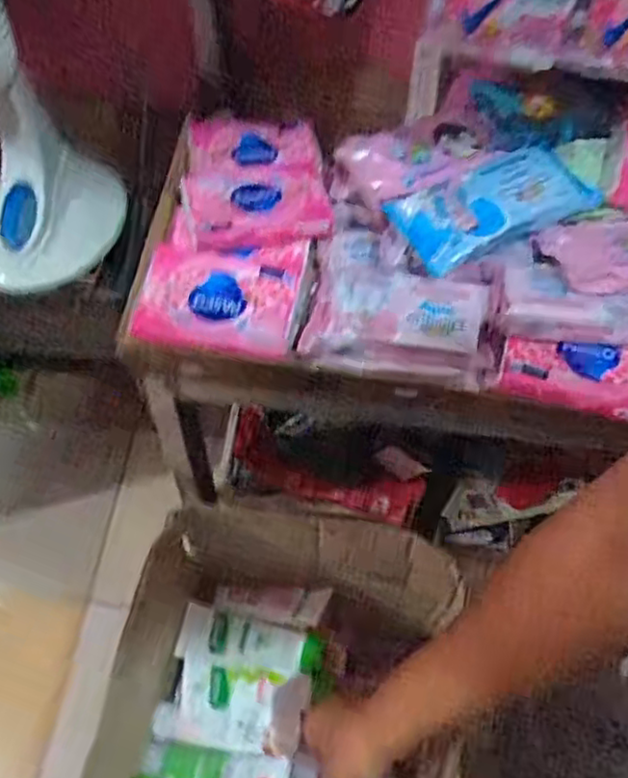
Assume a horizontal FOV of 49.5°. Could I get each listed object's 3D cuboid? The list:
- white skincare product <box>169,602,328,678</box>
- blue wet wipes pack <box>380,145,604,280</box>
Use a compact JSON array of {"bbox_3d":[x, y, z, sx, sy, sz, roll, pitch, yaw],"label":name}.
[{"bbox_3d":[-0.069,0.274,0.740,0.157,0.030,0.053,10,58,4],"label":"white skincare product"},{"bbox_3d":[0.180,-0.191,0.701,0.190,0.047,0.100,-18,59,3],"label":"blue wet wipes pack"}]

